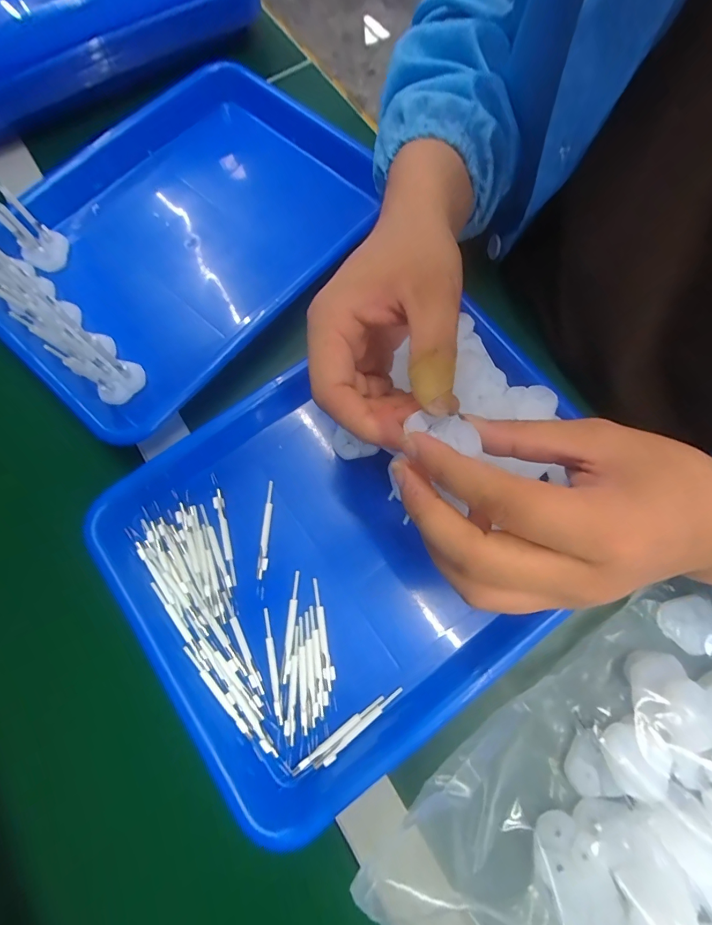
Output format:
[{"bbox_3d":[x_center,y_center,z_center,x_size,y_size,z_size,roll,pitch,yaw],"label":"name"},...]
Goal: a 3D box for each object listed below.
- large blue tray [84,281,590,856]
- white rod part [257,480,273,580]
[{"bbox_3d":[0.006,0.045,0.291,0.334,0.035,0.247,-34,76,-10],"label":"large blue tray"},{"bbox_3d":[-0.065,0.047,0.296,0.007,0.004,0.069,0,75,0],"label":"white rod part"}]

